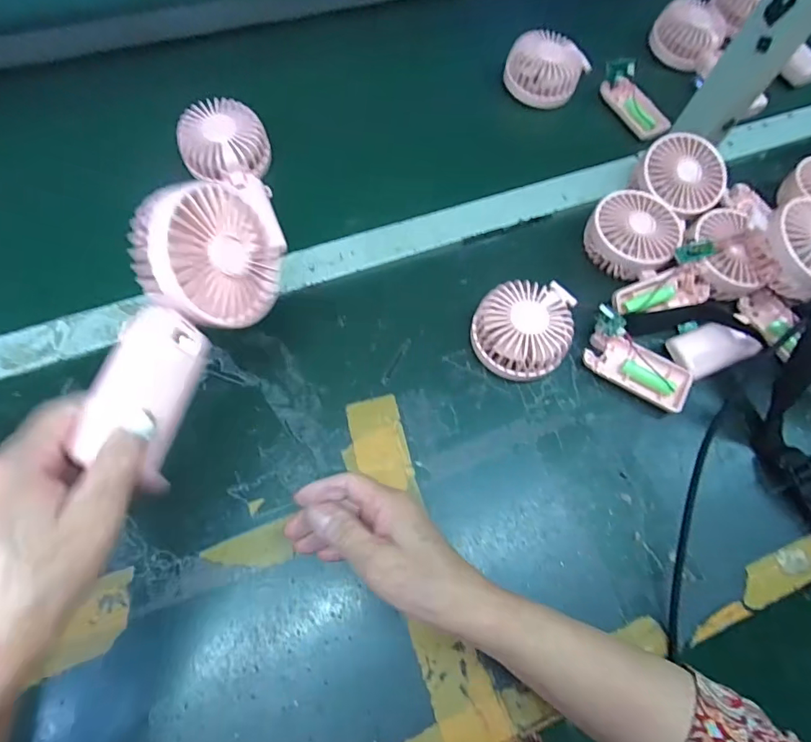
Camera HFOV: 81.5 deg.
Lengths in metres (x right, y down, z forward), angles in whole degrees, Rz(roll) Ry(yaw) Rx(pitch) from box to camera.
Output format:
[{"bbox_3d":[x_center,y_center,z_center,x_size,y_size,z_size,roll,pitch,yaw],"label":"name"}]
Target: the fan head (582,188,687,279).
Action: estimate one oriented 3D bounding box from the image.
[{"bbox_3d":[0.227,-0.138,0.473,0.083,0.037,0.089,1,66,-3],"label":"fan head"}]

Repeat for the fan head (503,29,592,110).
[{"bbox_3d":[0.169,-0.364,0.564,0.092,0.049,0.083,20,66,6],"label":"fan head"}]

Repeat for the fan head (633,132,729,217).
[{"bbox_3d":[0.287,-0.202,0.492,0.088,0.038,0.087,-36,85,-5],"label":"fan head"}]

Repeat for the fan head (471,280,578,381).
[{"bbox_3d":[0.104,-0.038,0.425,0.083,0.043,0.089,1,66,-3],"label":"fan head"}]

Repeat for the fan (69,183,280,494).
[{"bbox_3d":[-0.138,-0.033,0.284,0.044,0.089,0.168,3,67,39],"label":"fan"}]

